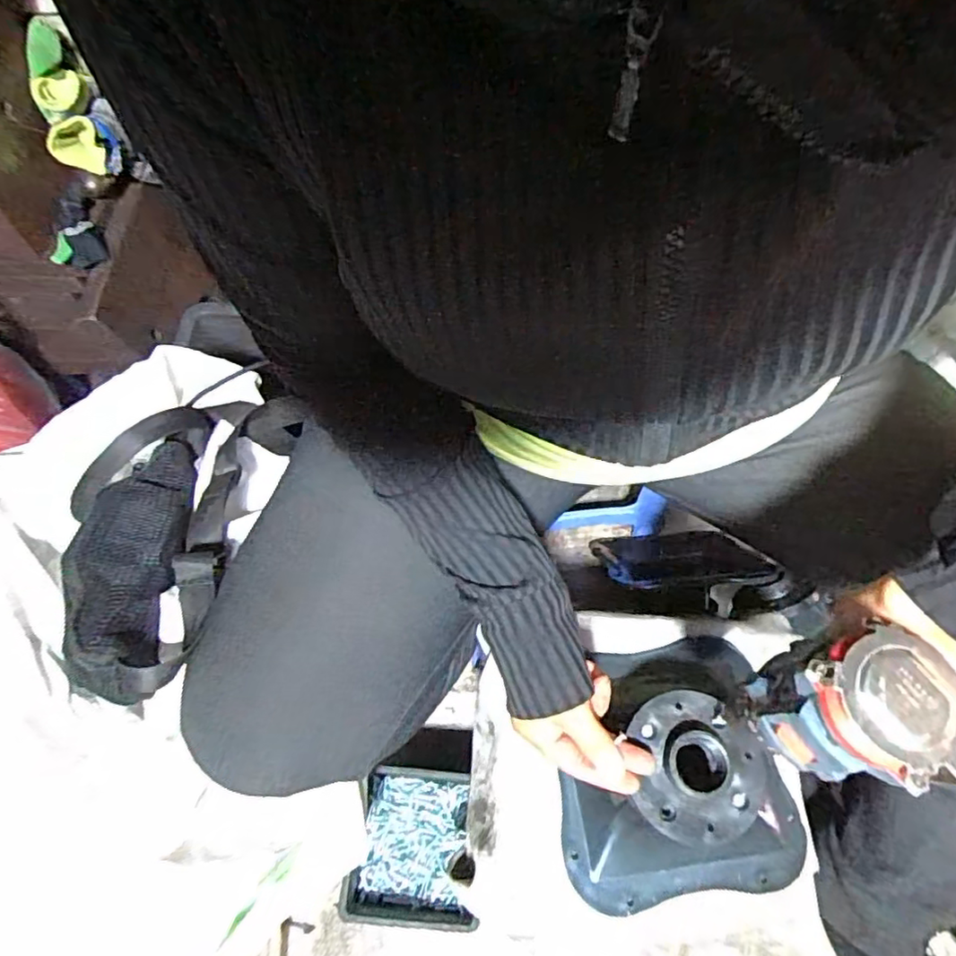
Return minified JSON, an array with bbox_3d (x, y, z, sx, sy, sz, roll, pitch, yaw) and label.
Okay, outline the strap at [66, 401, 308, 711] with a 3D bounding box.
[{"bbox_3d":[-0.245,0.034,0.469,0.142,0.062,0.264,5,52,3],"label":"strap"}]

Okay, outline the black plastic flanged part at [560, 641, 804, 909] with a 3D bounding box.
[{"bbox_3d":[0.147,0.215,0.451,0.169,0.088,0.181,0,65,1],"label":"black plastic flanged part"}]

